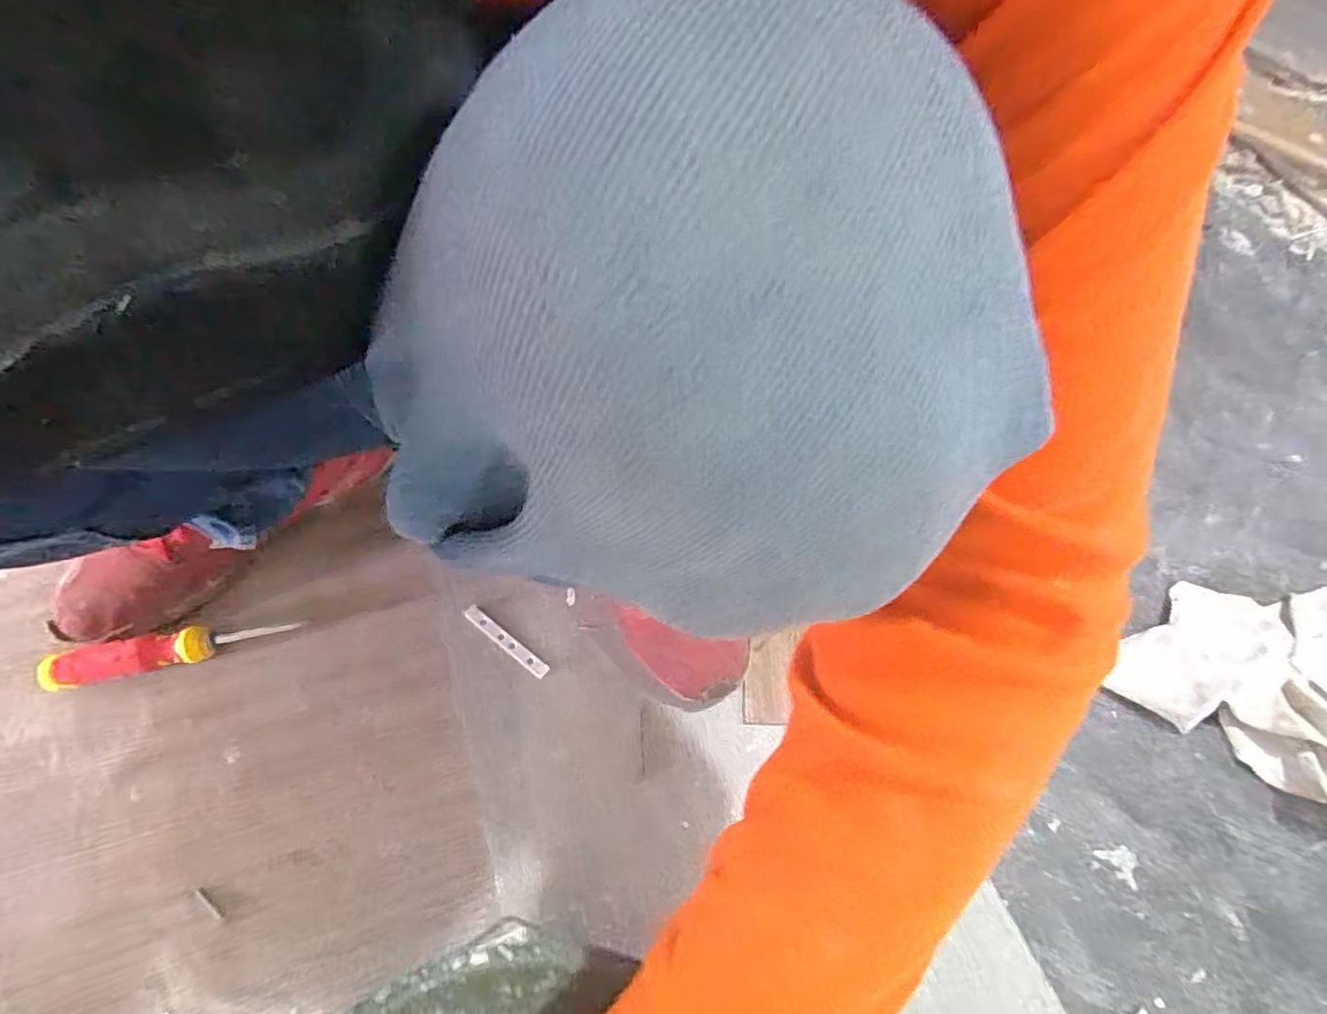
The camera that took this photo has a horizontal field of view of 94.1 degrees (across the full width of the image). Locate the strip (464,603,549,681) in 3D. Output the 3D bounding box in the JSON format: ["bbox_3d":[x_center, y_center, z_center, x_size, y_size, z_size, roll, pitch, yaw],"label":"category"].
[{"bbox_3d":[-0.125,0.106,0.490,0.086,0.004,0.012,33,62,19],"label":"strip"}]

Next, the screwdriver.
[{"bbox_3d":[-0.368,0.106,0.464,0.164,0.023,0.028,-14,58,-10],"label":"screwdriver"}]

